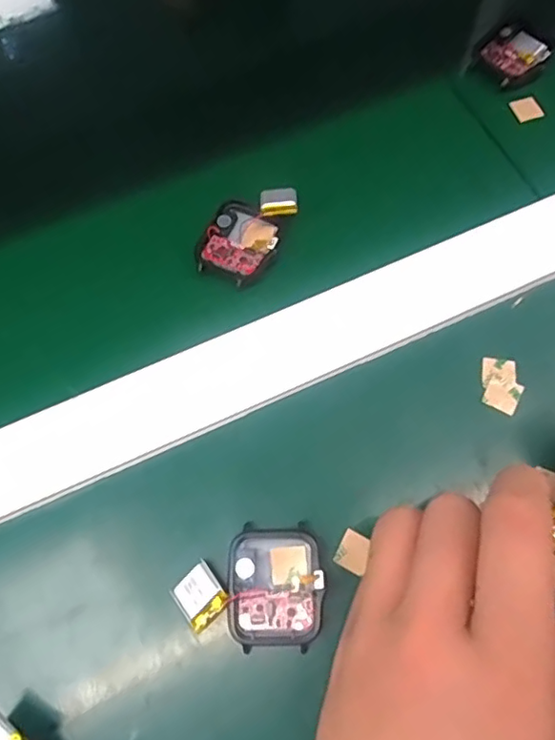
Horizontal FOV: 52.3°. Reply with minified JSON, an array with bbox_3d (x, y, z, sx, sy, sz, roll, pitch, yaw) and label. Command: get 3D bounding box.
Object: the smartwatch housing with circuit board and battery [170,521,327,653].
[{"bbox_3d":[-0.011,0.088,0.231,0.058,0.009,0.046,-1,70,2],"label":"smartwatch housing with circuit board and battery"}]

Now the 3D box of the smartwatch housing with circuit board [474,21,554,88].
[{"bbox_3d":[0.140,-0.187,0.333,0.046,0.005,0.037,-40,73,-11],"label":"smartwatch housing with circuit board"}]

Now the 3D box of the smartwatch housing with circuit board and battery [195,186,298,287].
[{"bbox_3d":[-0.015,-0.073,0.291,0.037,0.014,0.058,27,74,12],"label":"smartwatch housing with circuit board and battery"}]

